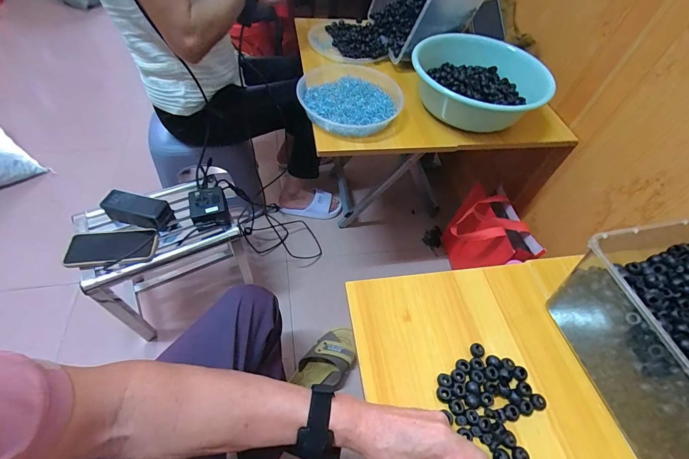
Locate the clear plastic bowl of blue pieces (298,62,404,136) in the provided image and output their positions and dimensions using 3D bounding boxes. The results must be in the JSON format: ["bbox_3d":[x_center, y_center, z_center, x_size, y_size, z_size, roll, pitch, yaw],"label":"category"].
[{"bbox_3d":[0.019,-0.291,0.707,0.211,0.059,0.220,2,54,-3],"label":"clear plastic bowl of blue pieces"}]

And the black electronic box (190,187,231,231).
[{"bbox_3d":[-0.300,-0.047,0.723,0.076,0.049,0.073,-15,57,-15],"label":"black electronic box"}]

